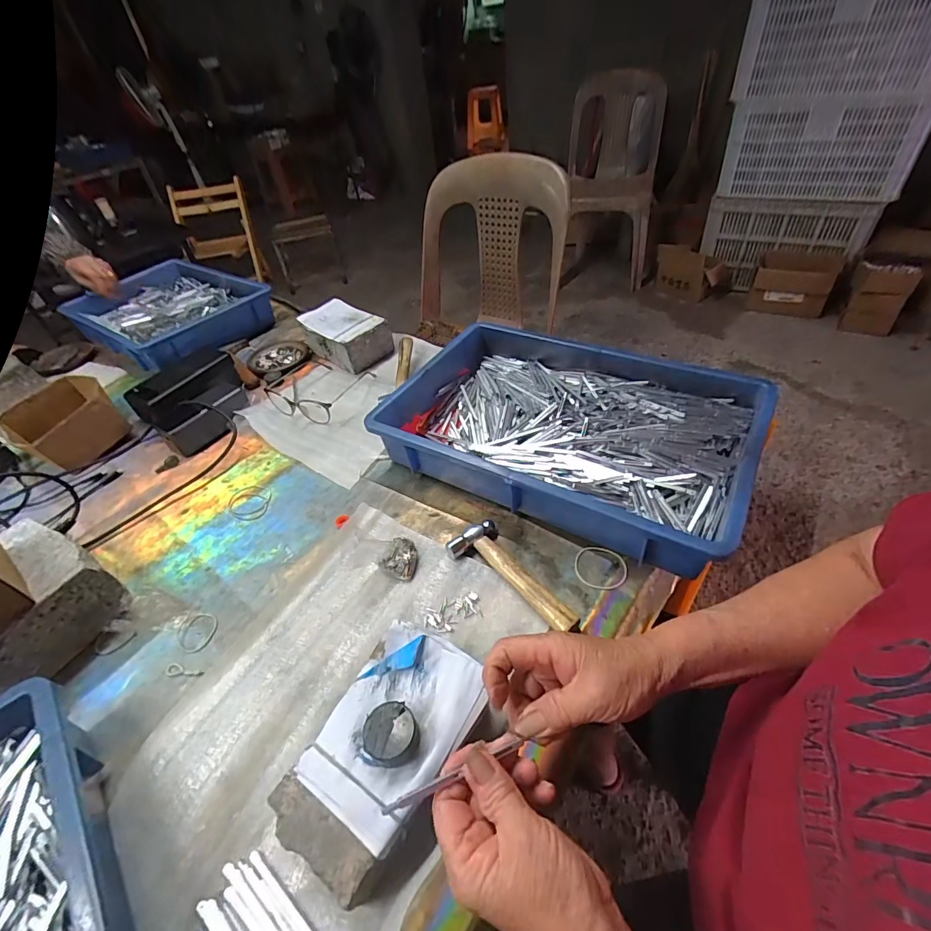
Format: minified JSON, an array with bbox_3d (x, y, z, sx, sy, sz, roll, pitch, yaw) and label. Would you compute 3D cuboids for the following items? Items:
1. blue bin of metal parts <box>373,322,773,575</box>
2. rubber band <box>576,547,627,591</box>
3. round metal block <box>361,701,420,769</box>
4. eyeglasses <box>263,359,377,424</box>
[{"bbox_3d":[0.126,-0.048,0.582,0.425,0.087,0.278,21,51,26],"label":"blue bin of metal parts"},{"bbox_3d":[0.145,0.110,0.478,0.054,0.004,0.048,13,53,16],"label":"rubber band"},{"bbox_3d":[-0.055,0.198,0.329,0.037,0.020,0.038,-4,44,4],"label":"round metal block"},{"bbox_3d":[-0.255,-0.143,0.761,0.180,0.042,0.158,16,49,22],"label":"eyeglasses"}]

